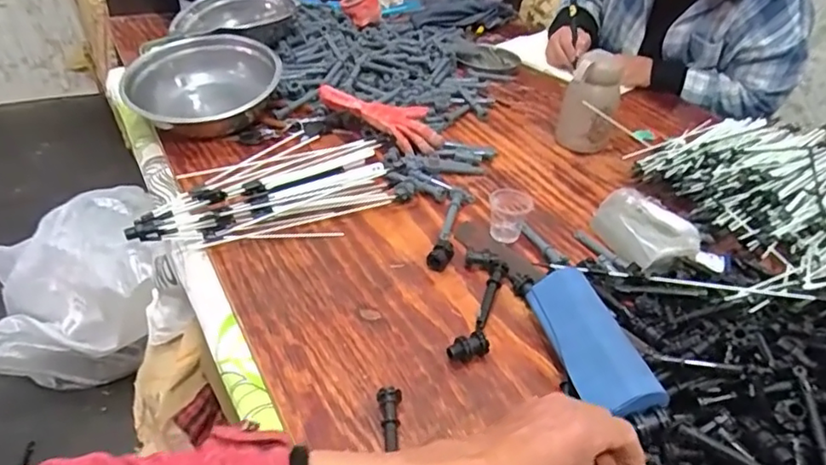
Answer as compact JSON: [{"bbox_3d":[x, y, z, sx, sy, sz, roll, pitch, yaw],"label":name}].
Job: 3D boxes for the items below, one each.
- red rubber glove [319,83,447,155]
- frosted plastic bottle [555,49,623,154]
[{"bbox_3d":[-0.045,-0.167,0.852,0.183,0.035,0.084,25,38,0],"label":"red rubber glove"},{"bbox_3d":[0.264,-0.185,0.887,0.079,0.138,0.060,18,38,15],"label":"frosted plastic bottle"}]

